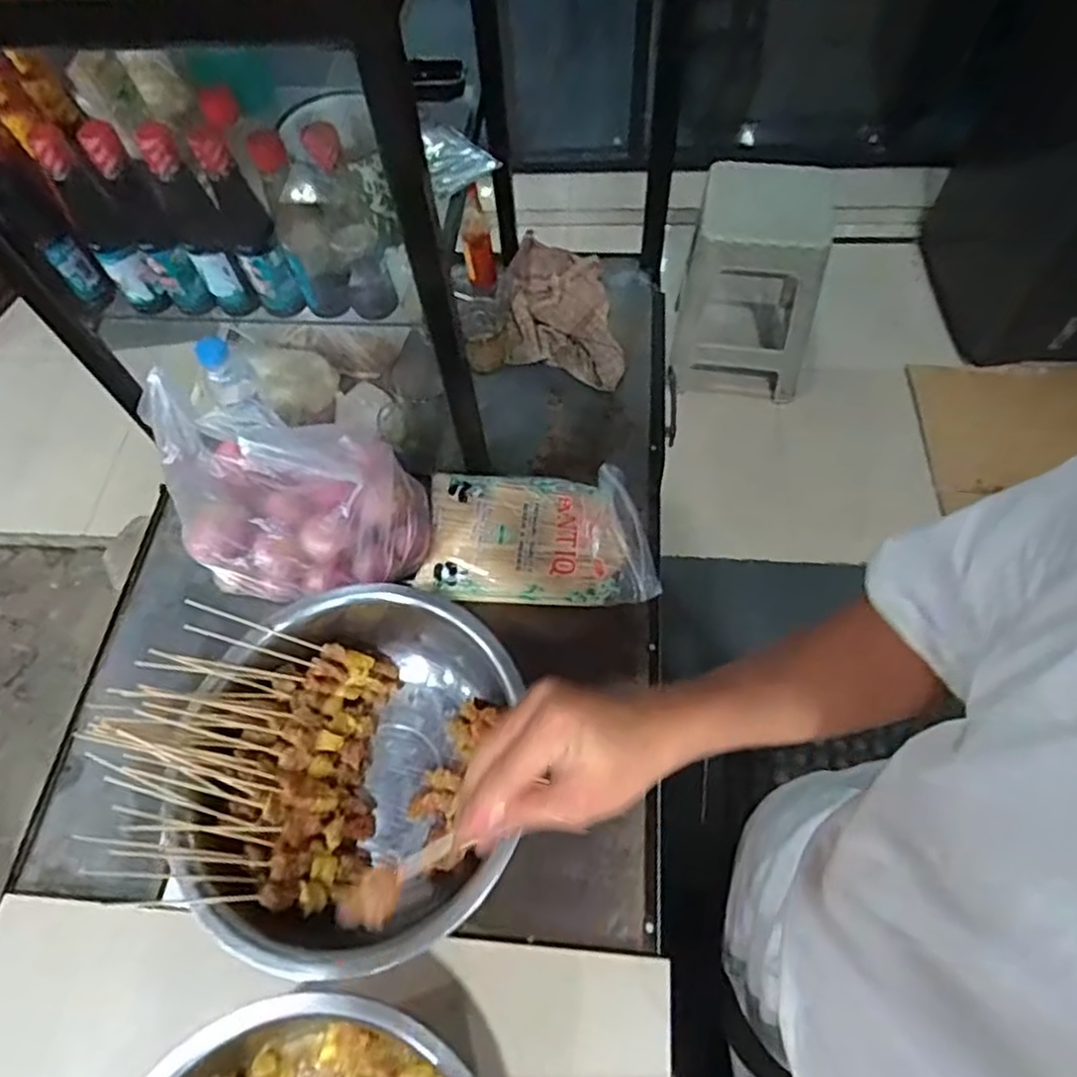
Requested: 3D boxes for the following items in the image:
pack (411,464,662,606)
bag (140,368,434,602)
[{"bbox_3d":[-0.002,-0.006,0.758,0.245,0.043,0.152,2,62,5],"label":"pack"},{"bbox_3d":[-0.241,-0.051,0.680,0.222,0.214,0.149,-1,62,3],"label":"bag"}]

